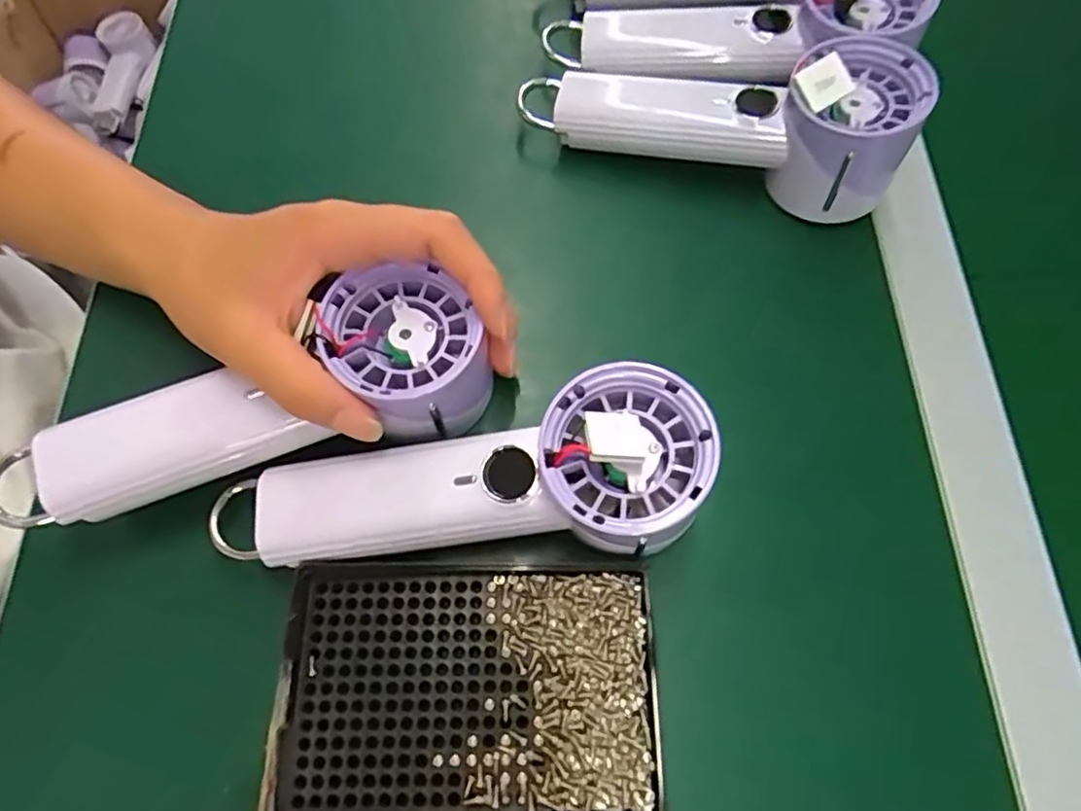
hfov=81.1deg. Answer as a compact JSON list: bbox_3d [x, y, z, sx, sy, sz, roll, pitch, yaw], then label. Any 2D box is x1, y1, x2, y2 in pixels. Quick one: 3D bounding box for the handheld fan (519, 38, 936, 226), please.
[{"bbox_3d":[0.086,-0.145,0.317,0.195,0.067,0.060,13,68,3],"label":"handheld fan"}]

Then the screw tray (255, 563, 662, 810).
[{"bbox_3d":[-0.027,0.106,0.234,0.136,0.011,0.088,0,68,-2],"label":"screw tray"}]

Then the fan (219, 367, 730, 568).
[{"bbox_3d":[-0.033,0.030,0.245,0.197,0.045,0.065,-11,68,8],"label":"fan"}]

